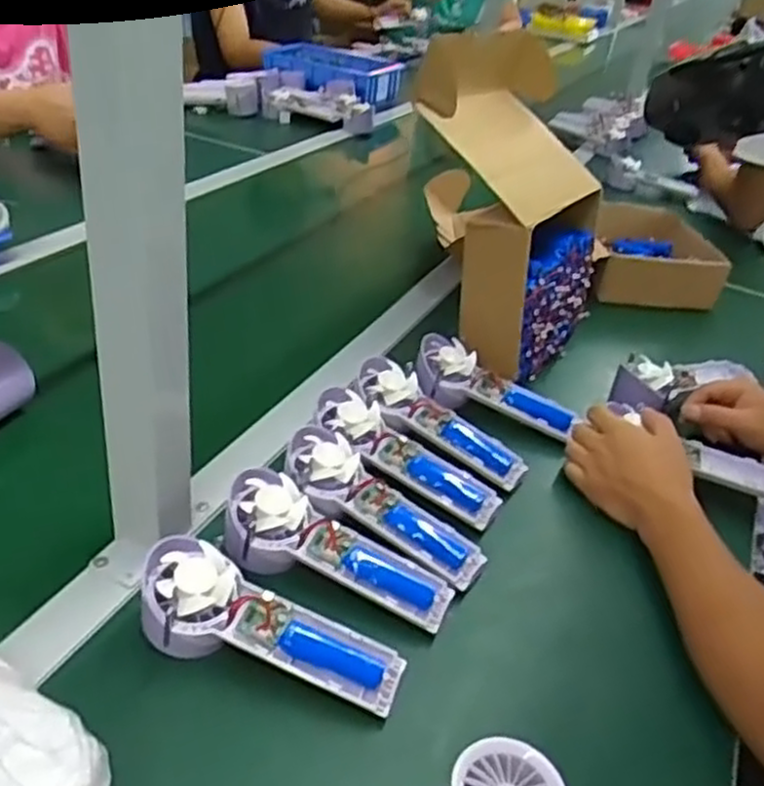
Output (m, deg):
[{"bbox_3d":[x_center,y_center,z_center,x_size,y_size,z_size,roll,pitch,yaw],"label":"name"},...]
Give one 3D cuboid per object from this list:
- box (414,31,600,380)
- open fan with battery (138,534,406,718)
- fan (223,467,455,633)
[{"bbox_3d":[0.143,-0.207,0.845,0.179,0.280,0.245,20,35,19],"label":"box"},{"bbox_3d":[-0.073,0.155,0.494,0.176,0.047,0.056,25,34,2],"label":"open fan with battery"},{"bbox_3d":[-0.035,0.119,0.561,0.175,0.048,0.056,27,35,4],"label":"fan"}]

